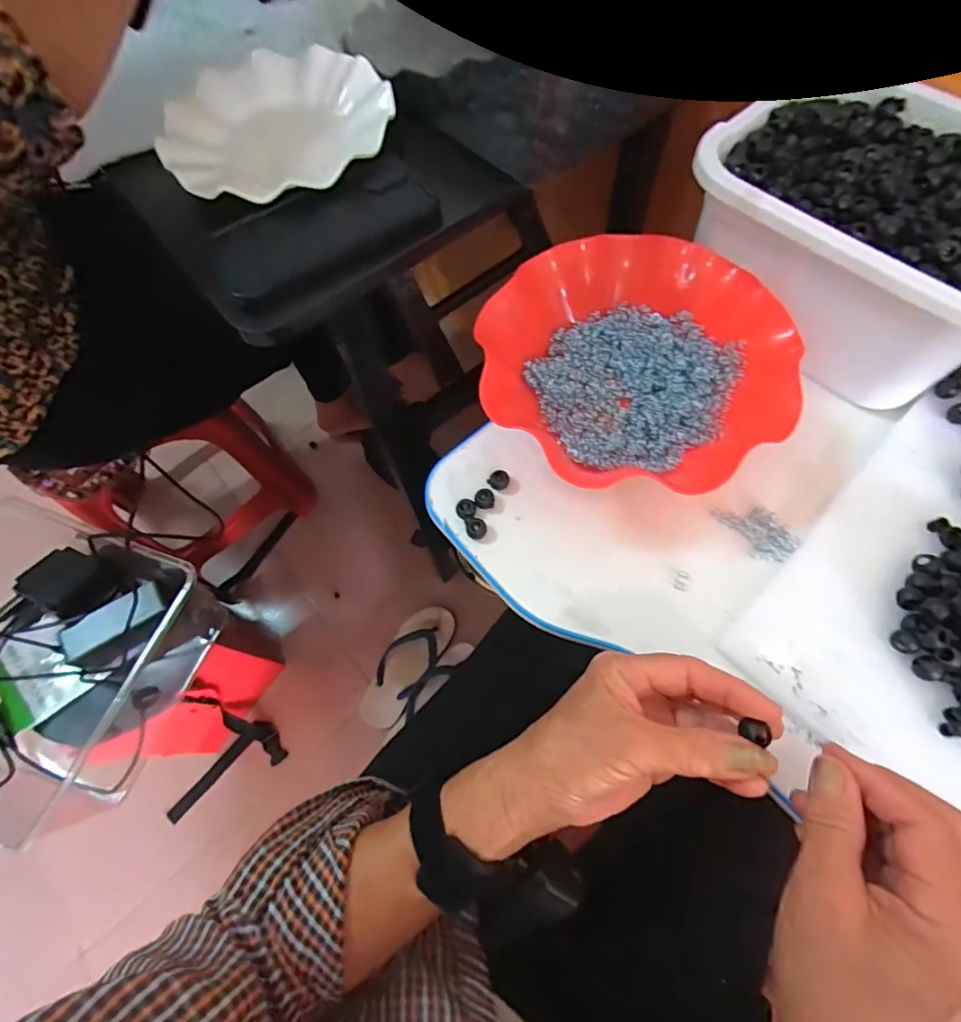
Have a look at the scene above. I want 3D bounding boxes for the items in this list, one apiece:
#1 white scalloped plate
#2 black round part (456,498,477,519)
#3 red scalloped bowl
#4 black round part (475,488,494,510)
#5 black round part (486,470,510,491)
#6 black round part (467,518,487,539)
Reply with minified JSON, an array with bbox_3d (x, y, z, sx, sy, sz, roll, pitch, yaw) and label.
[{"bbox_3d":[-0.160,-0.310,0.413,0.184,0.023,0.184,-1,67,3],"label":"white scalloped plate"},{"bbox_3d":[-0.011,-0.001,0.389,0.015,0.009,0.017,13,68,9],"label":"black round part"},{"bbox_3d":[0.112,-0.113,0.397,0.219,0.061,0.208,-1,67,3],"label":"red scalloped bowl"},{"bbox_3d":[0.003,-0.009,0.392,0.014,0.008,0.016,2,67,4],"label":"black round part"},{"bbox_3d":[0.015,-0.024,0.397,0.014,0.009,0.015,-1,67,3],"label":"black round part"},{"bbox_3d":[-0.003,0.013,0.383,0.015,0.011,0.015,-1,67,3],"label":"black round part"}]

